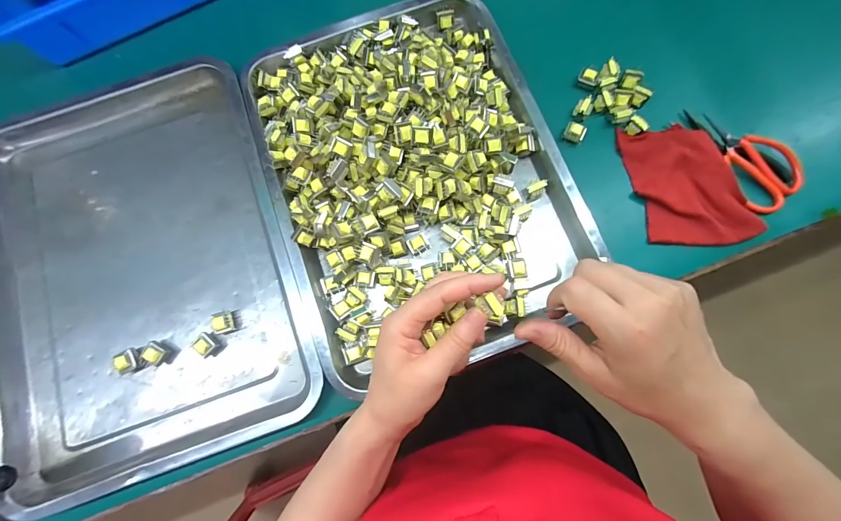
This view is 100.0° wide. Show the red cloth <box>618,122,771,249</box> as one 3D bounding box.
[{"bbox_3d":[0.275,-0.079,0.363,0.100,0.022,0.133,-13,79,-1],"label":"red cloth"}]

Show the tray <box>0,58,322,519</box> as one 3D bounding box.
[{"bbox_3d":[-0.281,0.001,0.359,0.297,0.036,0.394,-17,79,-2],"label":"tray"}]

